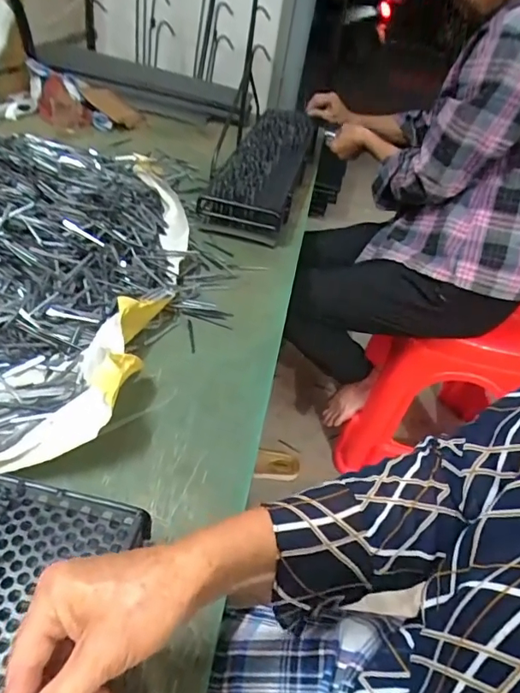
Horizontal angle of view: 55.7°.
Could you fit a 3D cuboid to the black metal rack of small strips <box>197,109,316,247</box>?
[{"bbox_3d":[0.025,-0.398,1.074,0.149,0.103,0.587,12,38,7],"label":"black metal rack of small strips"}]

